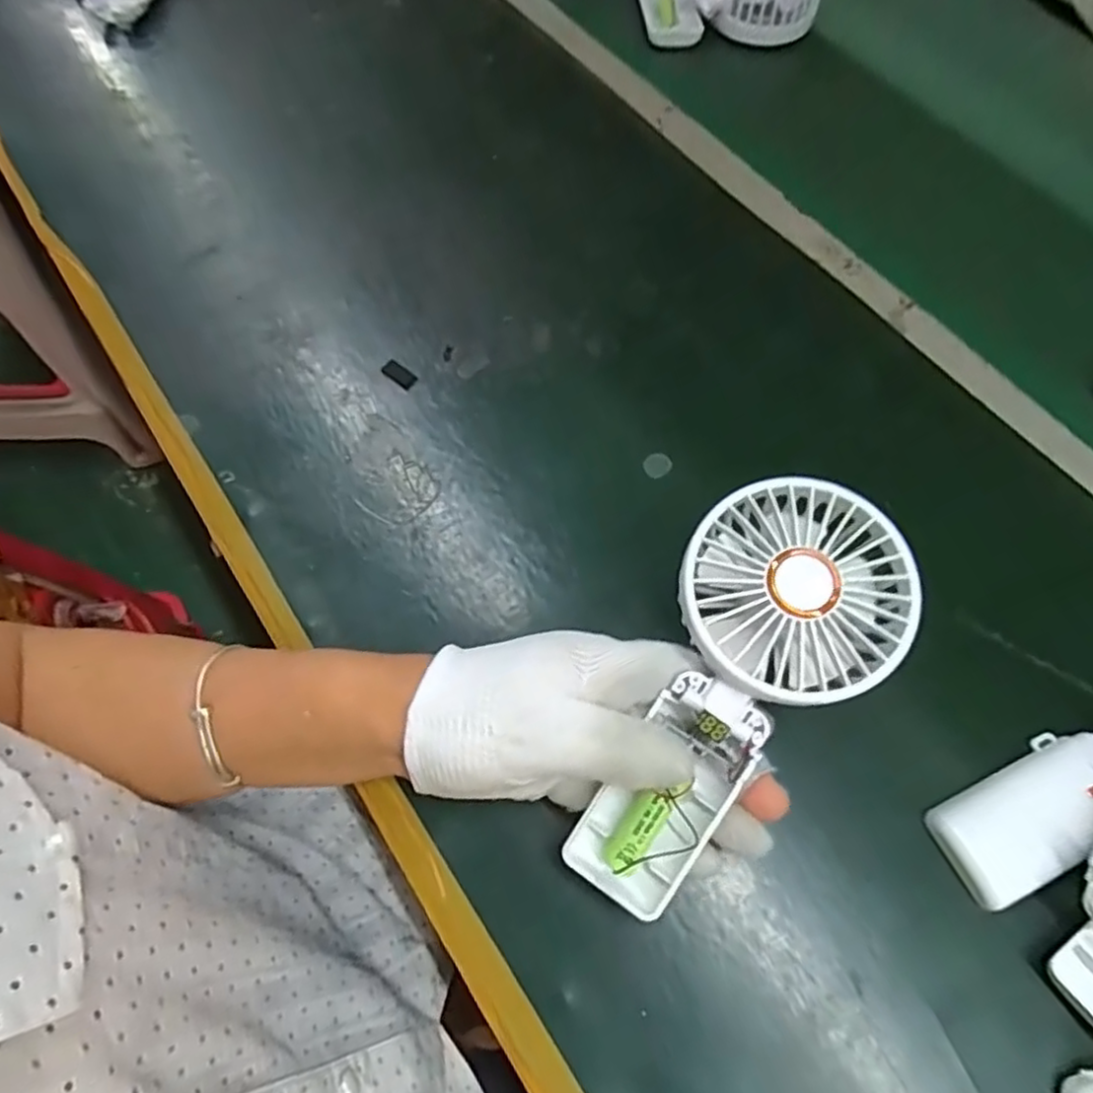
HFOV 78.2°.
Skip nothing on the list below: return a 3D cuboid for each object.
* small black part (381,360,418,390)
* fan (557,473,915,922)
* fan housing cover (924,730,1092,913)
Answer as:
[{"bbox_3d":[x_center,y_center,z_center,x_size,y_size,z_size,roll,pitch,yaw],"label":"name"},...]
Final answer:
[{"bbox_3d":[-0.090,-0.106,0.414,0.021,0.004,0.011,34,71,15],"label":"small black part"},{"bbox_3d":[0.073,0.060,0.269,0.081,0.029,0.184,31,95,14],"label":"fan"},{"bbox_3d":[0.221,0.120,0.301,0.089,0.017,0.044,-28,69,-10],"label":"fan housing cover"}]

